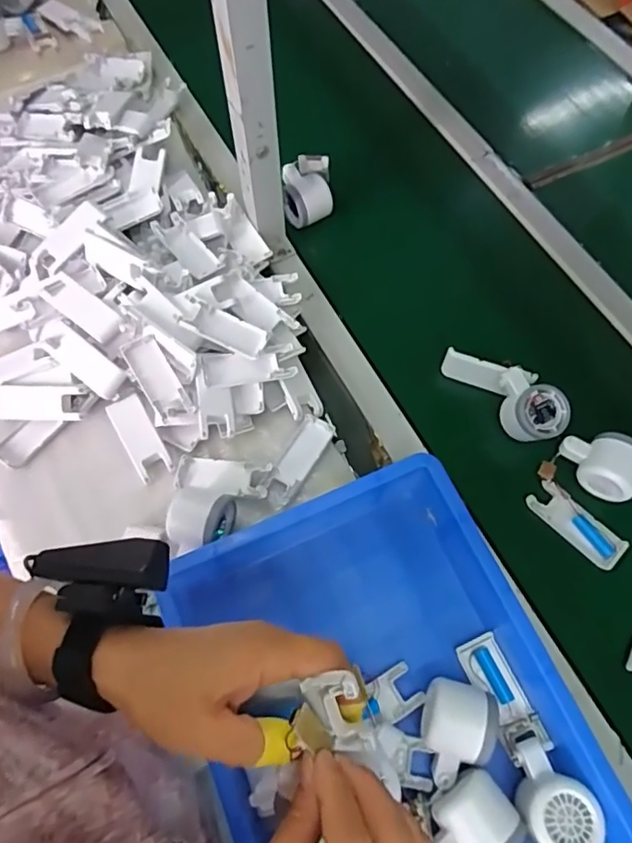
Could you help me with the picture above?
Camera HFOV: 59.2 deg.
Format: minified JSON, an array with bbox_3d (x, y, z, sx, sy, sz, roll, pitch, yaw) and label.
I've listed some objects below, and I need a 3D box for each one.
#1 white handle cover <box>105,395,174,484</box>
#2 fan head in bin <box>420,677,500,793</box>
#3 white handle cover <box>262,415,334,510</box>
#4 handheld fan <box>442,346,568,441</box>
[{"bbox_3d":[-0.198,0.018,0.622,0.038,0.017,0.095,-28,69,-12],"label":"white handle cover"},{"bbox_3d":[0.123,0.271,0.482,0.059,0.042,0.080,15,62,6],"label":"fan head in bin"},{"bbox_3d":[-0.021,0.043,0.616,0.038,0.013,0.109,28,64,13],"label":"white handle cover"},{"bbox_3d":[0.218,-0.032,0.643,0.052,0.067,0.150,-40,59,-16],"label":"handheld fan"}]

